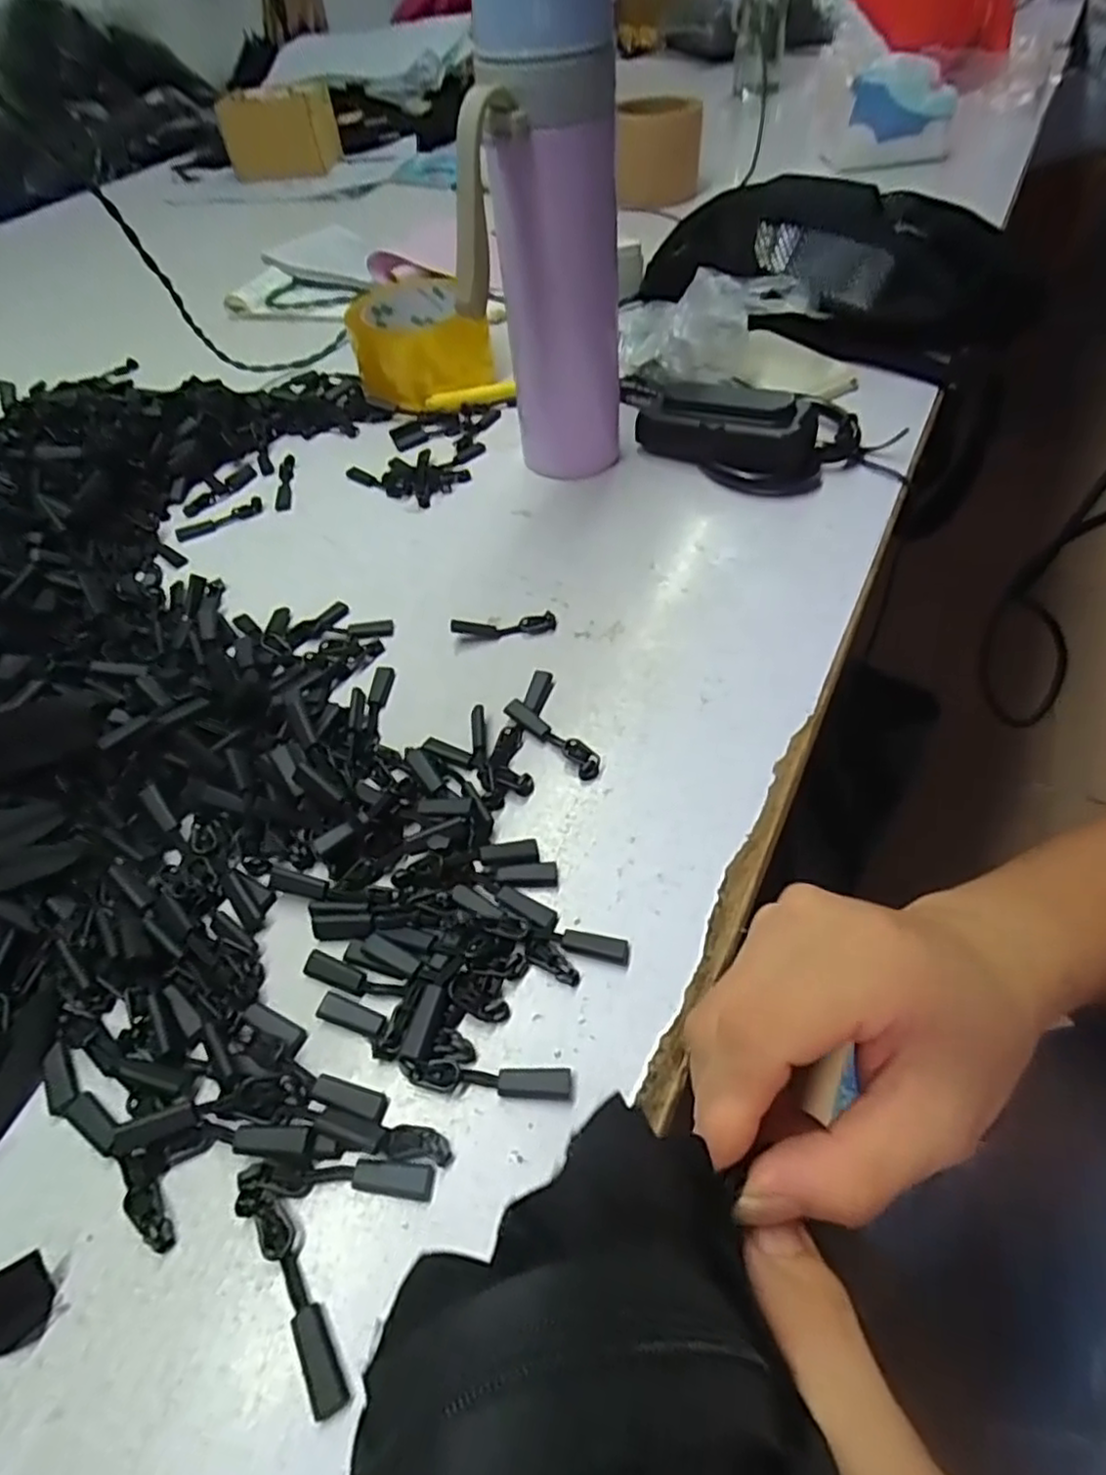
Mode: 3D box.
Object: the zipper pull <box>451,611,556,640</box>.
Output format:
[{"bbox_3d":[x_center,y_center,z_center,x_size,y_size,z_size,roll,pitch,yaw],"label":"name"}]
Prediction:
[{"bbox_3d":[-0.025,-0.059,0.355,0.053,0.009,0.012,-3,53,1],"label":"zipper pull"}]

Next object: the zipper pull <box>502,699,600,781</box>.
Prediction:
[{"bbox_3d":[0.000,0.000,0.309,0.011,0.007,0.054,-39,60,-24],"label":"zipper pull"}]

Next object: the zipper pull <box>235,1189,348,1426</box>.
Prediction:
[{"bbox_3d":[-0.074,0.158,0.196,0.011,0.006,0.060,-32,57,-19],"label":"zipper pull"}]

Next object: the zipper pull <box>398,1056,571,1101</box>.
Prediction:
[{"bbox_3d":[-0.022,0.112,0.225,0.056,0.007,0.009,2,53,5],"label":"zipper pull"}]

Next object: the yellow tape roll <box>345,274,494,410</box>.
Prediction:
[{"bbox_3d":[-0.098,-0.297,0.513,0.099,0.055,0.099,-2,53,2],"label":"yellow tape roll"}]

